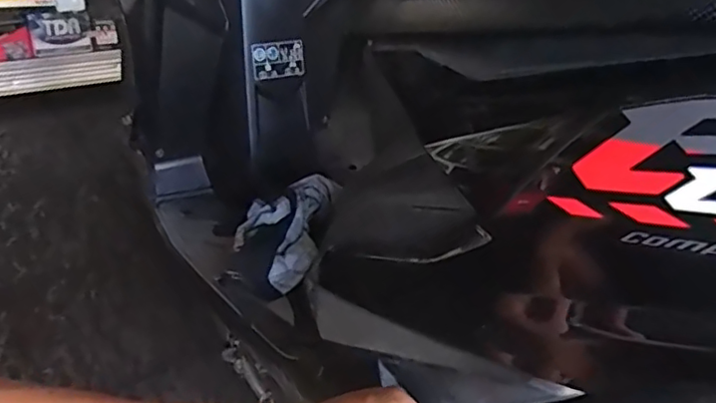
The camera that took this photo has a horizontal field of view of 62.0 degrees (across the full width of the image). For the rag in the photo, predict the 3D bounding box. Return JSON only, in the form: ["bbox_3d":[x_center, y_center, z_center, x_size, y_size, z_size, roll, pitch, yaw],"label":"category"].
[{"bbox_3d":[-0.092,0.030,0.708,0.102,0.048,0.192,11,32,5],"label":"rag"}]

